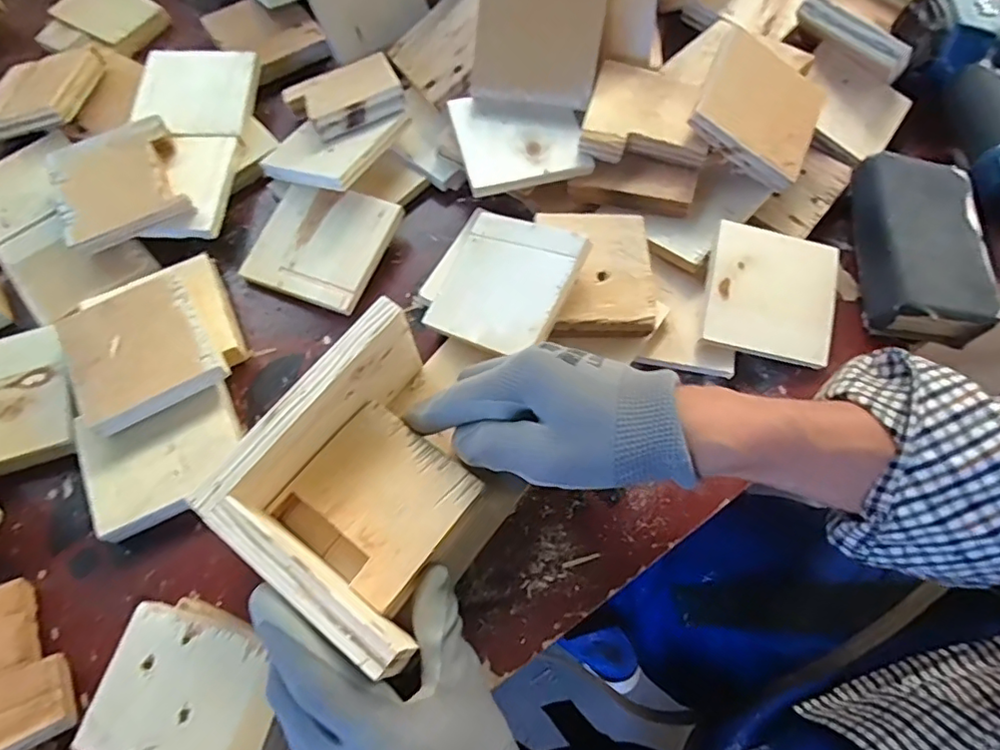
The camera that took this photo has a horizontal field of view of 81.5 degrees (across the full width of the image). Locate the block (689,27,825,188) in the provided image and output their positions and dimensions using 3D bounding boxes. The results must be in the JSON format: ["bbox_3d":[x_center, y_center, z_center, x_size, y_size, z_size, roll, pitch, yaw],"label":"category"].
[{"bbox_3d":[0.190,-0.197,0.419,0.101,0.017,0.096,32,78,-18],"label":"block"}]

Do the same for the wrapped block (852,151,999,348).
[{"bbox_3d":[0.307,-0.094,0.424,0.078,0.041,0.139,5,66,1],"label":"wrapped block"}]

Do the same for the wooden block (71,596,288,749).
[{"bbox_3d":[-0.152,0.170,0.308,0.099,0.043,0.075,15,67,6],"label":"wooden block"}]

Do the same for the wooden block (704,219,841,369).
[{"bbox_3d":[0.191,-0.057,0.404,0.093,0.008,0.089,13,77,-6],"label":"wooden block"}]

